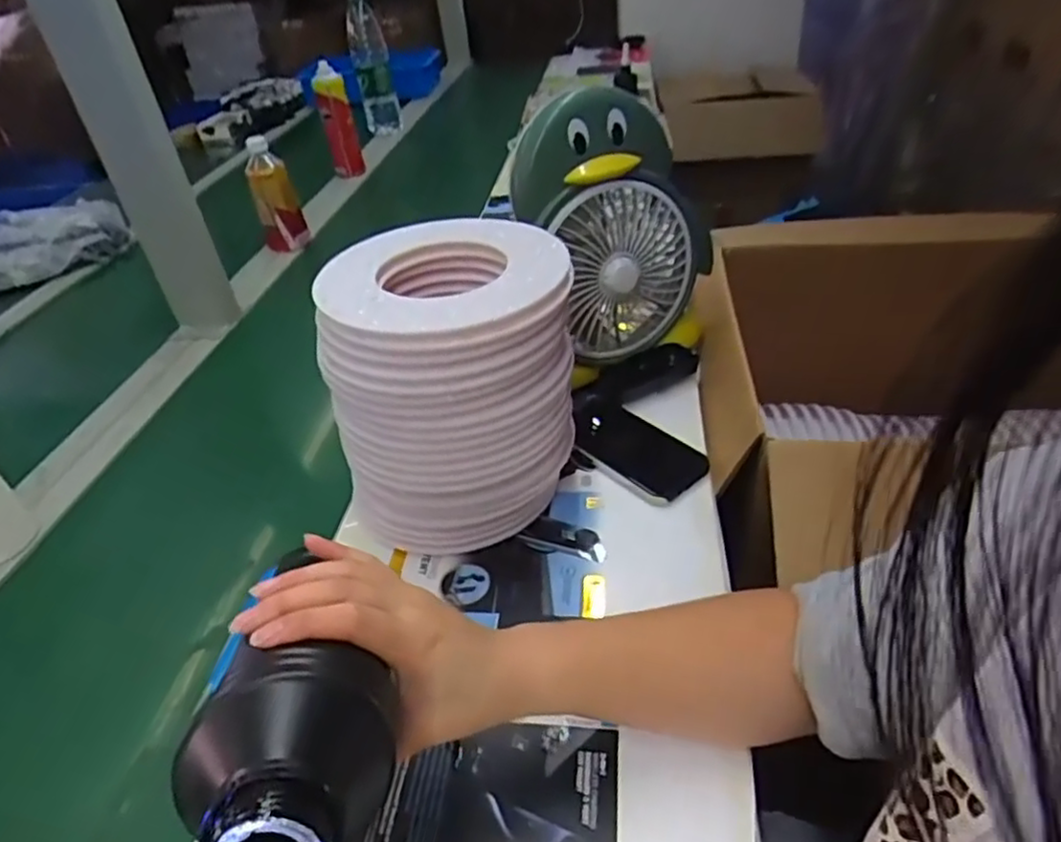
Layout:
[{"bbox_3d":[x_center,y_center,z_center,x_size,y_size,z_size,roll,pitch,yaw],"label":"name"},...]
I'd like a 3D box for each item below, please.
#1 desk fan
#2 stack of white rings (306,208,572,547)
[{"bbox_3d":[0.092,-0.195,0.721,0.206,0.270,0.116,-14,38,-10],"label":"desk fan"},{"bbox_3d":[-0.059,-0.029,0.579,0.190,0.217,0.182,-6,37,1],"label":"stack of white rings"}]

